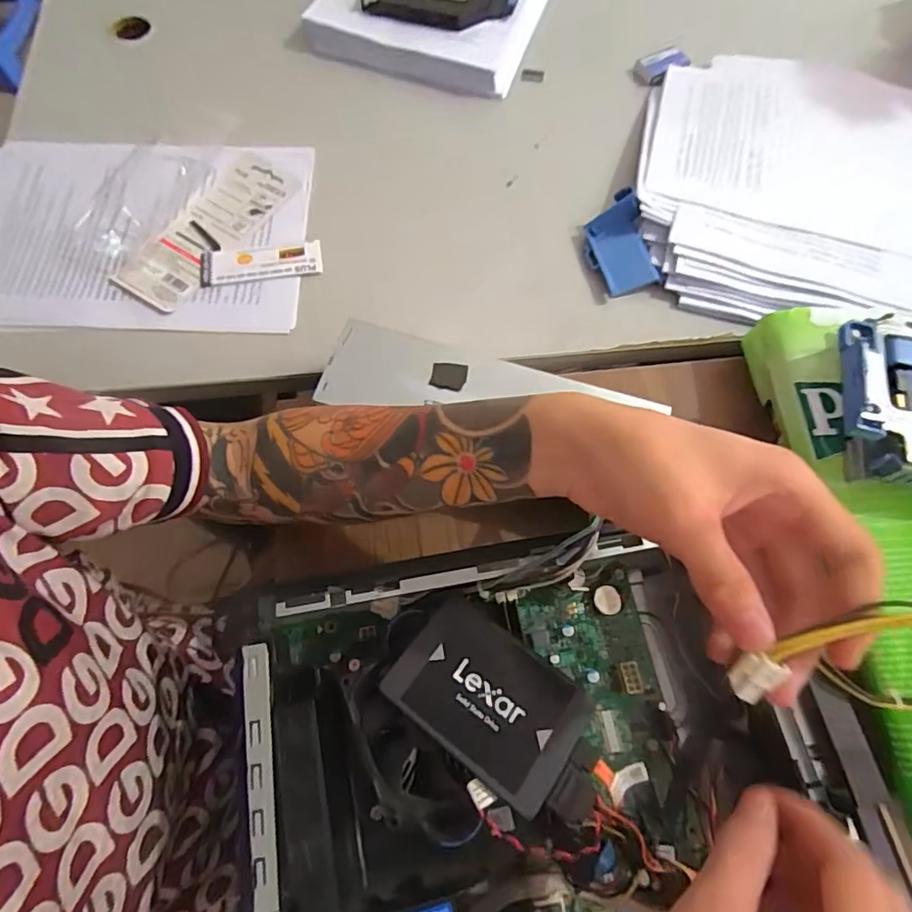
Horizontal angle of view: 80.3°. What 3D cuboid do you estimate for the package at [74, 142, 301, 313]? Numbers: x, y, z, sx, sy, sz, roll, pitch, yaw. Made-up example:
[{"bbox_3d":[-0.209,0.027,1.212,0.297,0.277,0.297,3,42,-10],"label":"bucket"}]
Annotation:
[{"bbox_3d":[-0.258,-0.227,0.501,0.149,0.017,0.178,29,69,10],"label":"package"}]

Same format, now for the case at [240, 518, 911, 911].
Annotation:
[{"bbox_3d":[0.047,0.203,0.295,0.292,0.103,0.286,-11,72,-6],"label":"case"}]

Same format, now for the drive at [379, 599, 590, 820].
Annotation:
[{"bbox_3d":[0.016,0.129,0.291,0.099,0.004,0.066,33,59,16],"label":"drive"}]

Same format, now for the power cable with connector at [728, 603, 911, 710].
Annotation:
[{"bbox_3d":[0.211,0.096,0.232,0.189,0.110,0.043,21,69,-27],"label":"power cable with connector"}]

